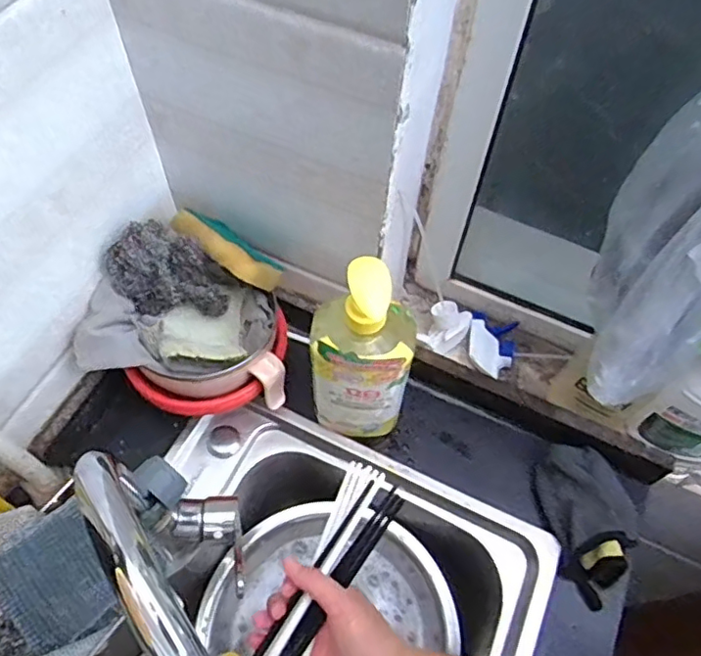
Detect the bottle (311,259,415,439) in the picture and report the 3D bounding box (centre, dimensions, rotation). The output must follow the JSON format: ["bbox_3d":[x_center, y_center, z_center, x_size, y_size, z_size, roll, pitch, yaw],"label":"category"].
[{"bbox_3d":[0.011,0.028,0.564,0.099,0.255,0.065,7,60,2],"label":"bottle"}]

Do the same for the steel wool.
[{"bbox_3d":[-0.187,-0.053,0.601,0.112,0.100,0.054,-5,60,-5],"label":"steel wool"}]

